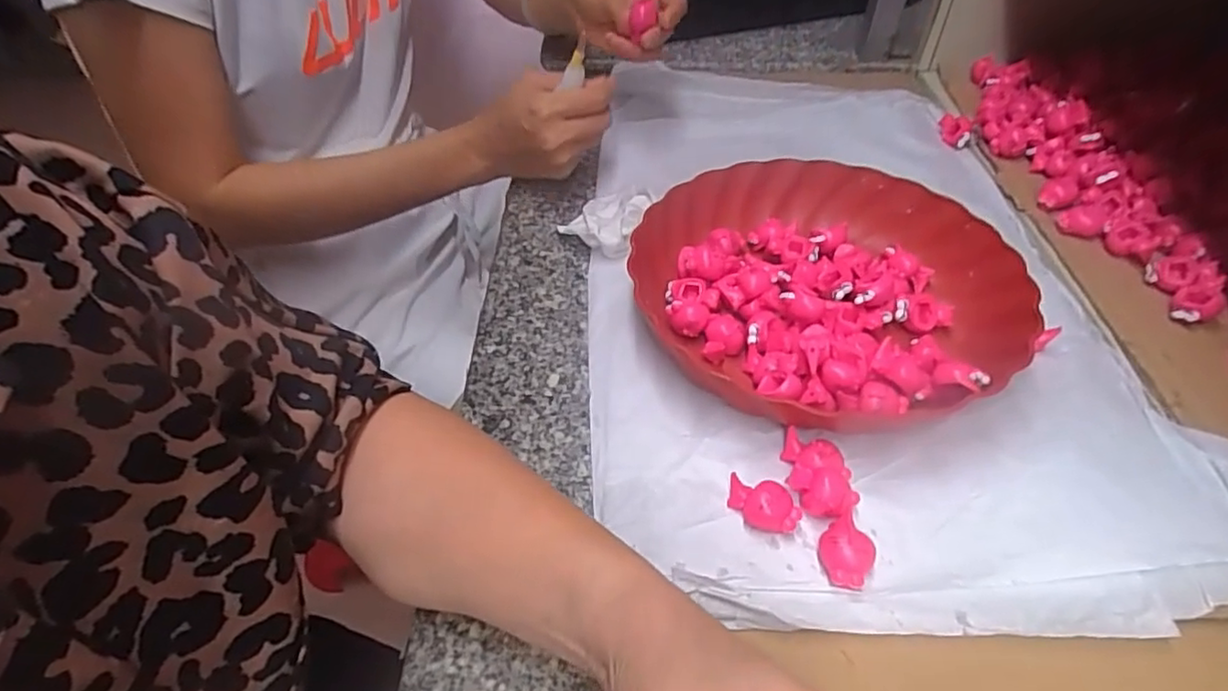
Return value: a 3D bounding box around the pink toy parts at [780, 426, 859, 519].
[{"bbox_3d":[0.109,0.067,0.340,0.033,0.019,0.050,5,48,5],"label":"pink toy parts"}]

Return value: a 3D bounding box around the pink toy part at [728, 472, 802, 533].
[{"bbox_3d":[0.077,0.081,0.328,0.036,0.020,0.022,10,48,10],"label":"pink toy part"}]

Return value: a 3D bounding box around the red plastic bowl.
[{"bbox_3d":[0.141,-0.042,0.429,0.234,0.045,0.229,-1,47,1],"label":"red plastic bowl"}]

